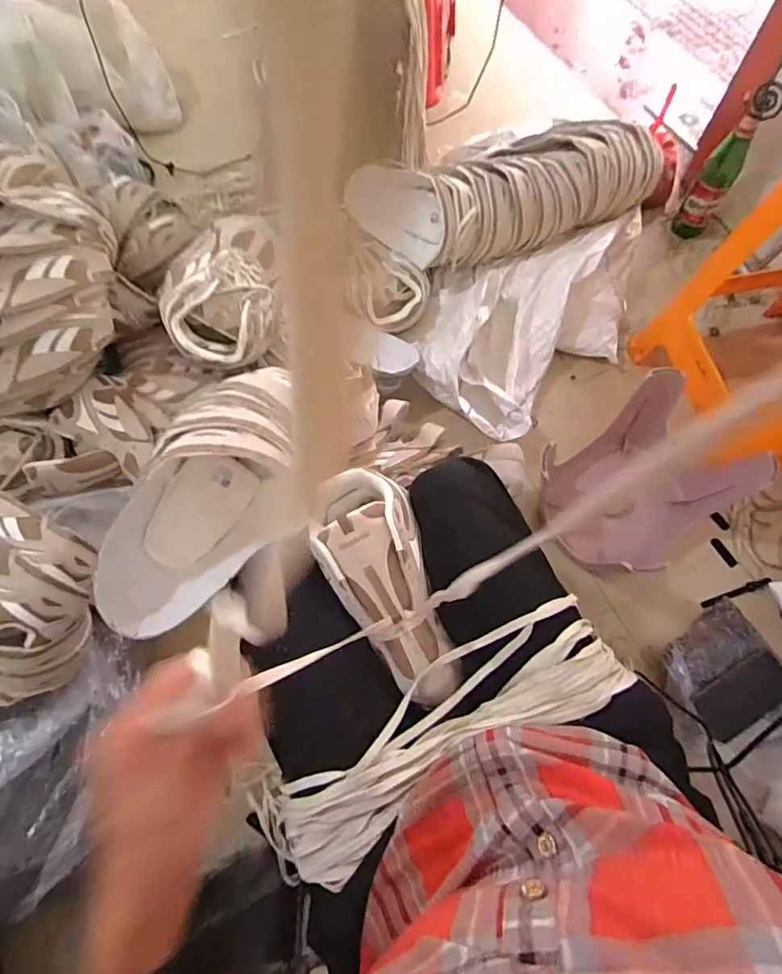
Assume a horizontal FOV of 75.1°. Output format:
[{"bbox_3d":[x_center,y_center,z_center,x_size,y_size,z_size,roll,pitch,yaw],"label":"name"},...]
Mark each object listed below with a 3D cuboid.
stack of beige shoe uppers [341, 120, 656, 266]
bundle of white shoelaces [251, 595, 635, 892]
[{"bbox_3d":[0.227,-0.583,1.006,0.582,0.179,0.218,-15,70,-5],"label":"stack of beige shoe uppers"},{"bbox_3d":[0.052,0.223,0.461,0.347,0.048,0.104,-28,72,-10],"label":"bundle of white shoelaces"}]

